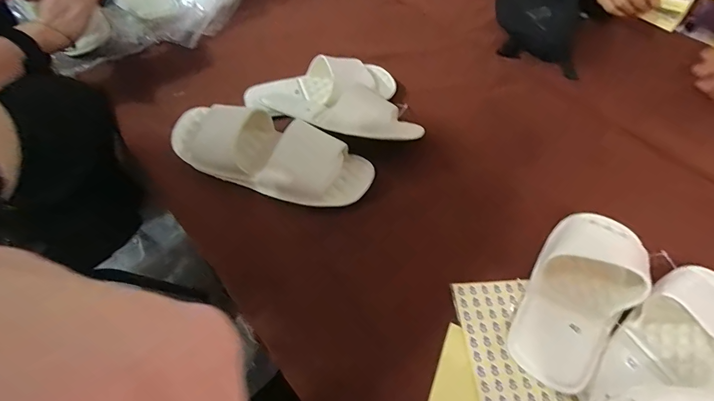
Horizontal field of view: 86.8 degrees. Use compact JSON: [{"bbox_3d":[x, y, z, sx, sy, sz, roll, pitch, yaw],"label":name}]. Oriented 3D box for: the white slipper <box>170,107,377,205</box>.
[{"bbox_3d":[-0.110,-0.060,0.486,0.260,0.067,0.092,16,55,9],"label":"white slipper"}]

